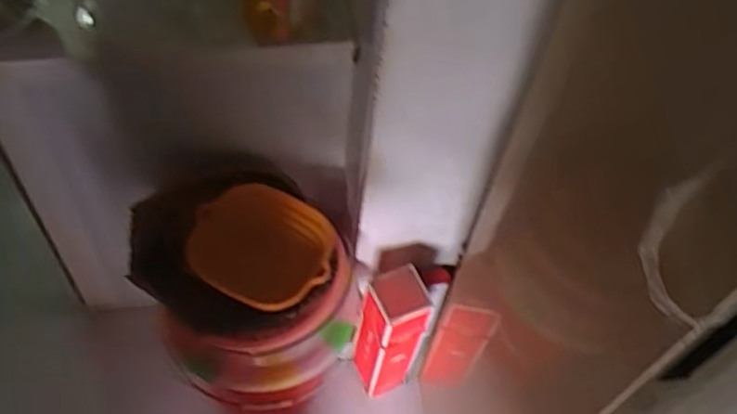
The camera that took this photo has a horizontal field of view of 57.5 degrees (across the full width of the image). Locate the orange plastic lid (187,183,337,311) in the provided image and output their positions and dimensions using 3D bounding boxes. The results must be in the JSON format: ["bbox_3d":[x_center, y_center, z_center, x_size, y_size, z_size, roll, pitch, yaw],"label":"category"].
[{"bbox_3d":[-0.166,0.055,1.047,0.212,0.039,0.212,6,61,-12],"label":"orange plastic lid"}]

